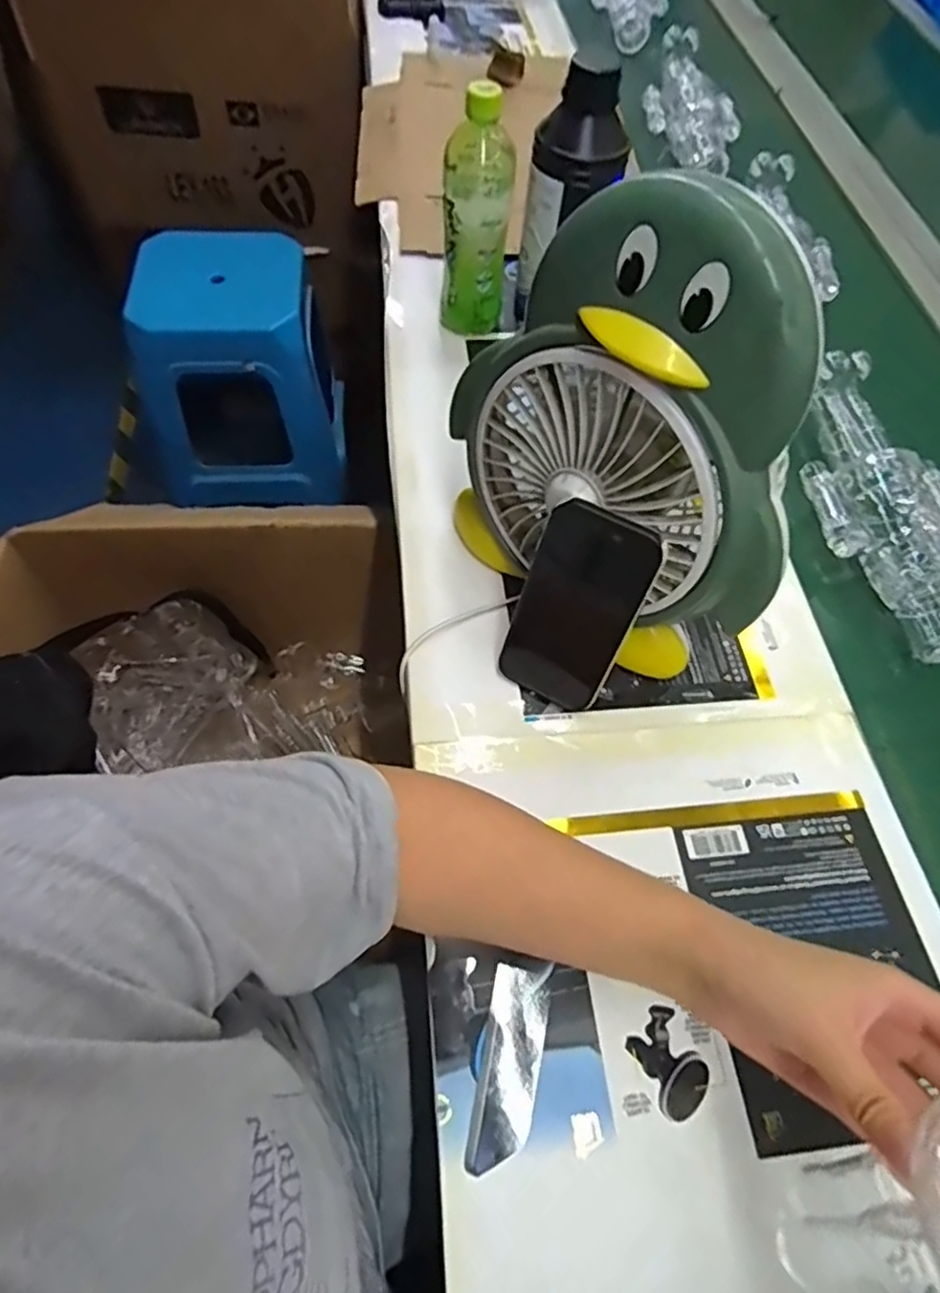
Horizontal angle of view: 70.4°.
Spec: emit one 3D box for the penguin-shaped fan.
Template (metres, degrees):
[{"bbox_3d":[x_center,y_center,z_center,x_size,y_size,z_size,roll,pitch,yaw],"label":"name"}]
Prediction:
[{"bbox_3d":[0.098,-0.124,0.431,0.108,0.281,0.247,-32,67,-19],"label":"penguin-shaped fan"}]

